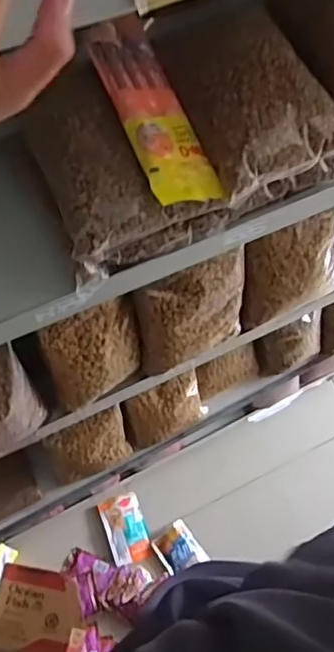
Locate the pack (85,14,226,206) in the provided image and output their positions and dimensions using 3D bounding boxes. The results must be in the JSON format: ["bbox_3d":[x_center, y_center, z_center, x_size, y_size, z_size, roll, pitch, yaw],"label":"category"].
[{"bbox_3d":[-0.013,-0.201,0.536,0.072,0.010,0.191,-17,77,-30],"label":"pack"}]

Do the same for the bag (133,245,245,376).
[{"bbox_3d":[0.028,-0.032,0.783,0.154,0.173,0.075,-20,47,-13],"label":"bag"}]

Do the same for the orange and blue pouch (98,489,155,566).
[{"bbox_3d":[-0.096,0.471,1.361,0.092,0.023,0.153,-17,65,-10],"label":"orange and blue pouch"}]

